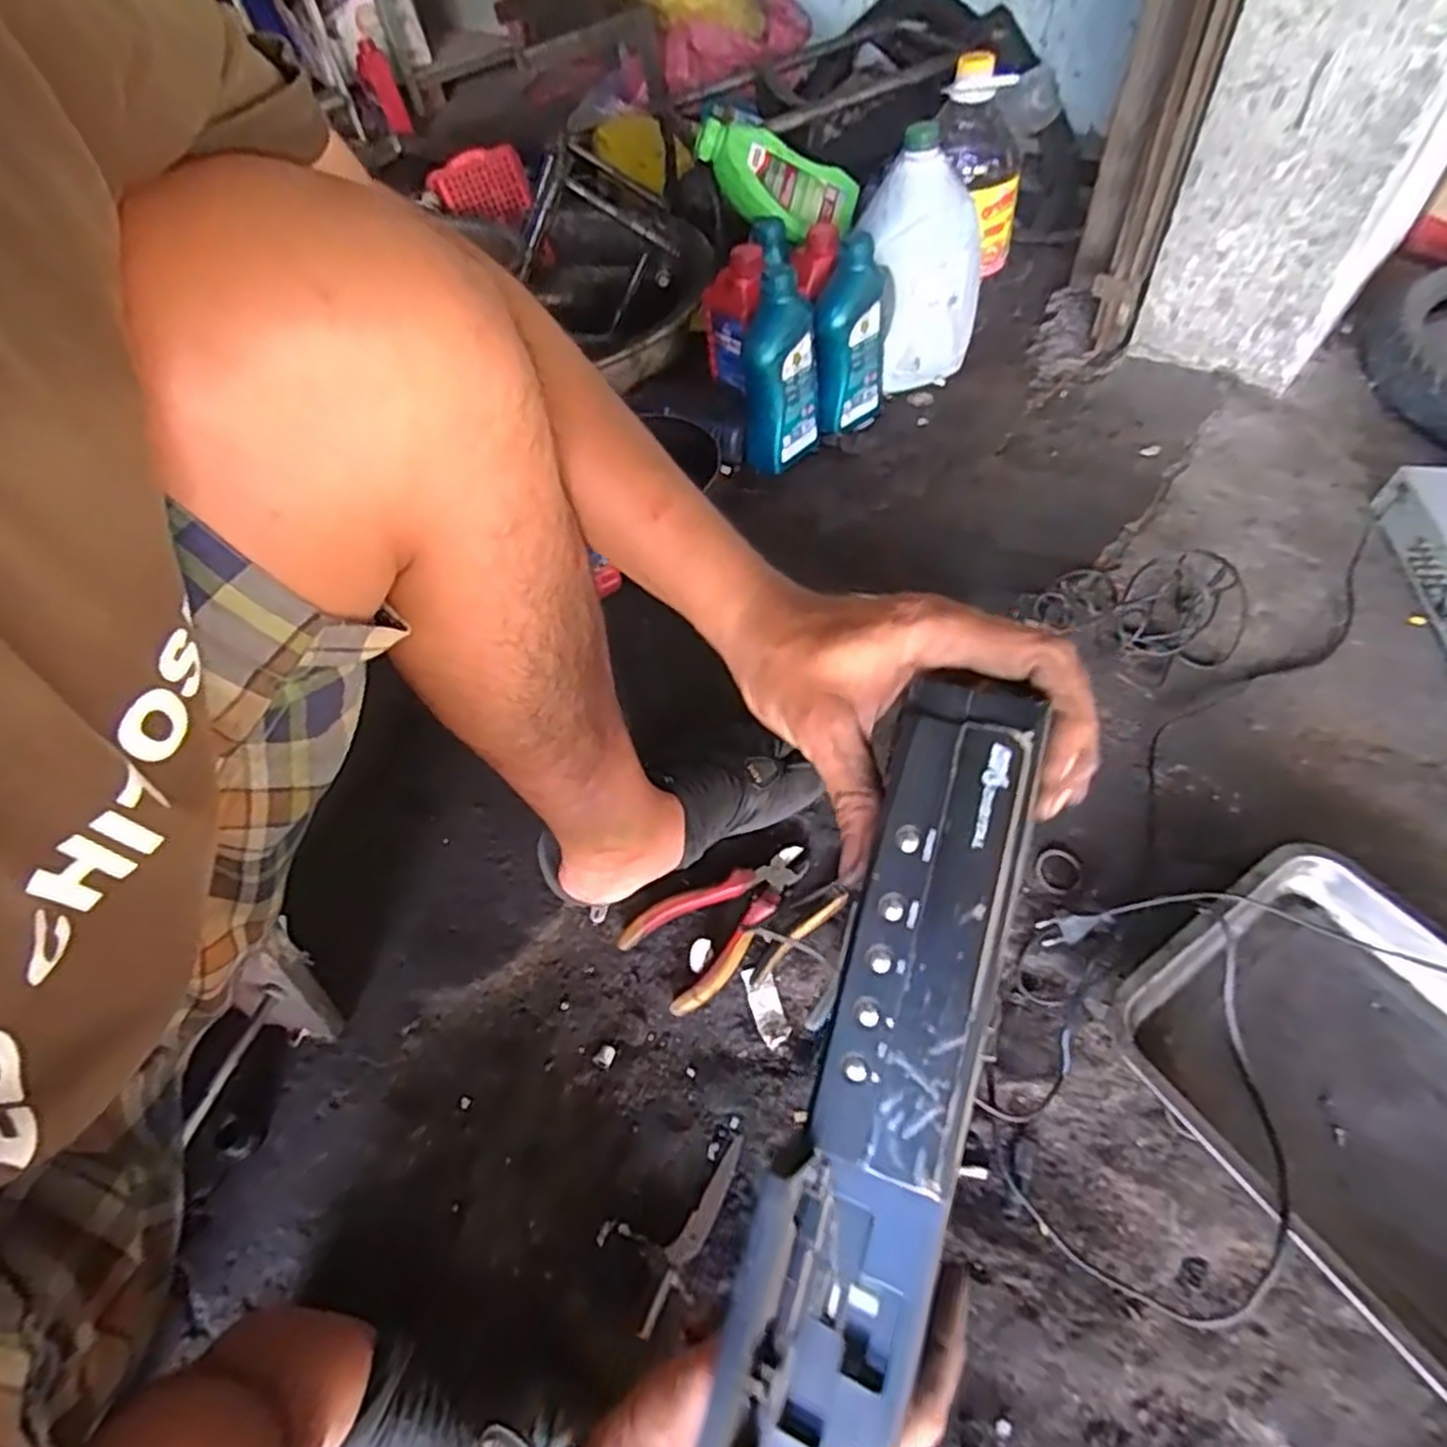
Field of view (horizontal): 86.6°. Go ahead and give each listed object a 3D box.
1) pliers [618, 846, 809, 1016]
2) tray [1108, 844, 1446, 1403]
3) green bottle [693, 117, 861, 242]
[{"bbox_3d":[0.005,0.170,0.674,0.172,0.030,0.090,-32,57,-16],"label":"pliers"},{"bbox_3d":[0.482,0.274,0.534,0.269,0.043,0.345,-31,57,-16],"label":"tray"},{"bbox_3d":[0.073,-0.733,1.051,0.230,0.086,0.090,11,51,-20],"label":"green bottle"}]

